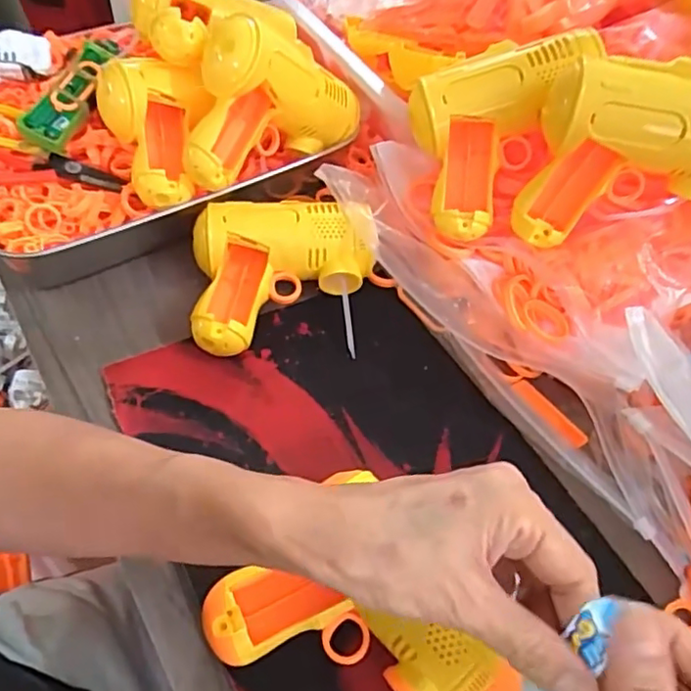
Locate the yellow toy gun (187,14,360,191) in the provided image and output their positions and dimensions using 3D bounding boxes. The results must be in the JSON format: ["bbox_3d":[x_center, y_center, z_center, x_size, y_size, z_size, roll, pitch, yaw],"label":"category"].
[{"bbox_3d":[-0.062,-0.188,0.455,0.155,0.096,0.065,-33,64,-25],"label":"yellow toy gun"}]

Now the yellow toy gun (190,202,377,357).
[{"bbox_3d":[-0.043,-0.049,0.445,0.129,0.060,0.107,-2,55,-7],"label":"yellow toy gun"}]

